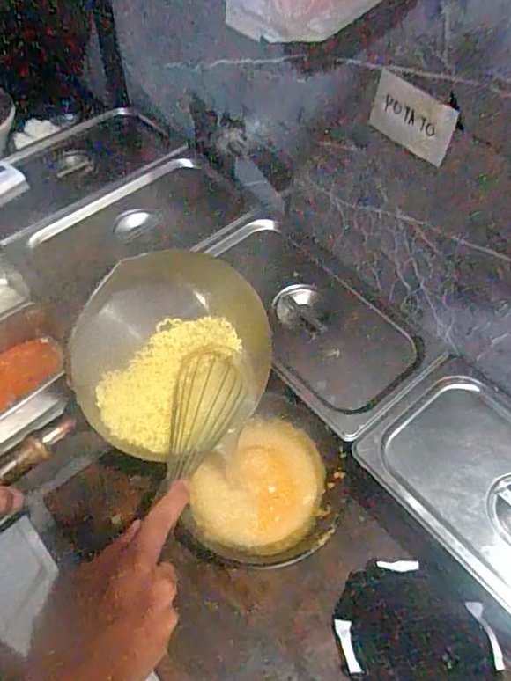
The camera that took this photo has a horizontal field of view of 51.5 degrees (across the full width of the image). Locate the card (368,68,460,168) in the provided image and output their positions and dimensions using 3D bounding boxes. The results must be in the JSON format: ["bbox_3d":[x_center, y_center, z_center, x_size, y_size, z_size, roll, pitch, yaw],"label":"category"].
[{"bbox_3d":[0.141,-0.202,0.485,0.006,0.055,0.087,-34,63,-21],"label":"card"}]

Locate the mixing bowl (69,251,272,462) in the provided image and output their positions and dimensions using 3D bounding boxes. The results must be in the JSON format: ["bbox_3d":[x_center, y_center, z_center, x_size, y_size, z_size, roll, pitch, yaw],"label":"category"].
[{"bbox_3d":[-0.087,0.012,0.576,0.210,0.067,0.219,1,56,-1],"label":"mixing bowl"}]

